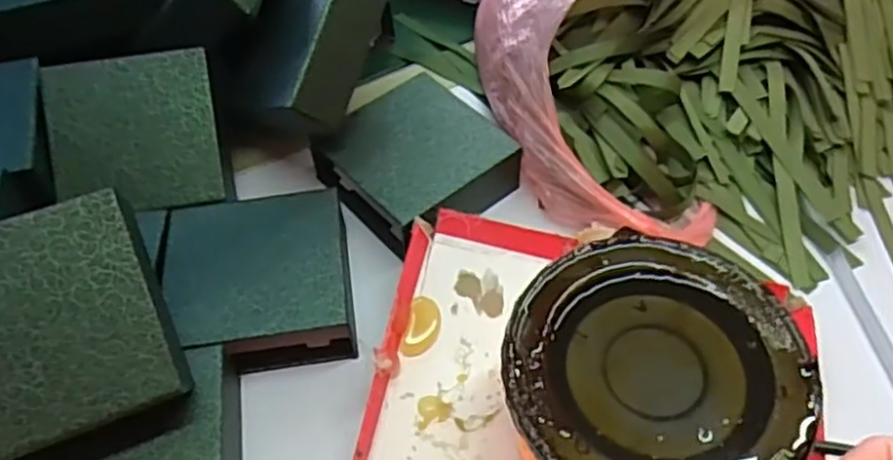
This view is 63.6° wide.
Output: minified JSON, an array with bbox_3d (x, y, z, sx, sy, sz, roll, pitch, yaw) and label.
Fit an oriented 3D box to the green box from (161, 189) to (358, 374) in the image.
[{"bbox_3d":[-0.097,0.028,0.381,0.092,0.040,0.094,-8,52,-4],"label":"green box"}]

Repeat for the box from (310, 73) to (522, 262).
[{"bbox_3d":[-0.016,-0.036,0.433,0.092,0.040,0.102,-34,58,-22],"label":"box"}]

